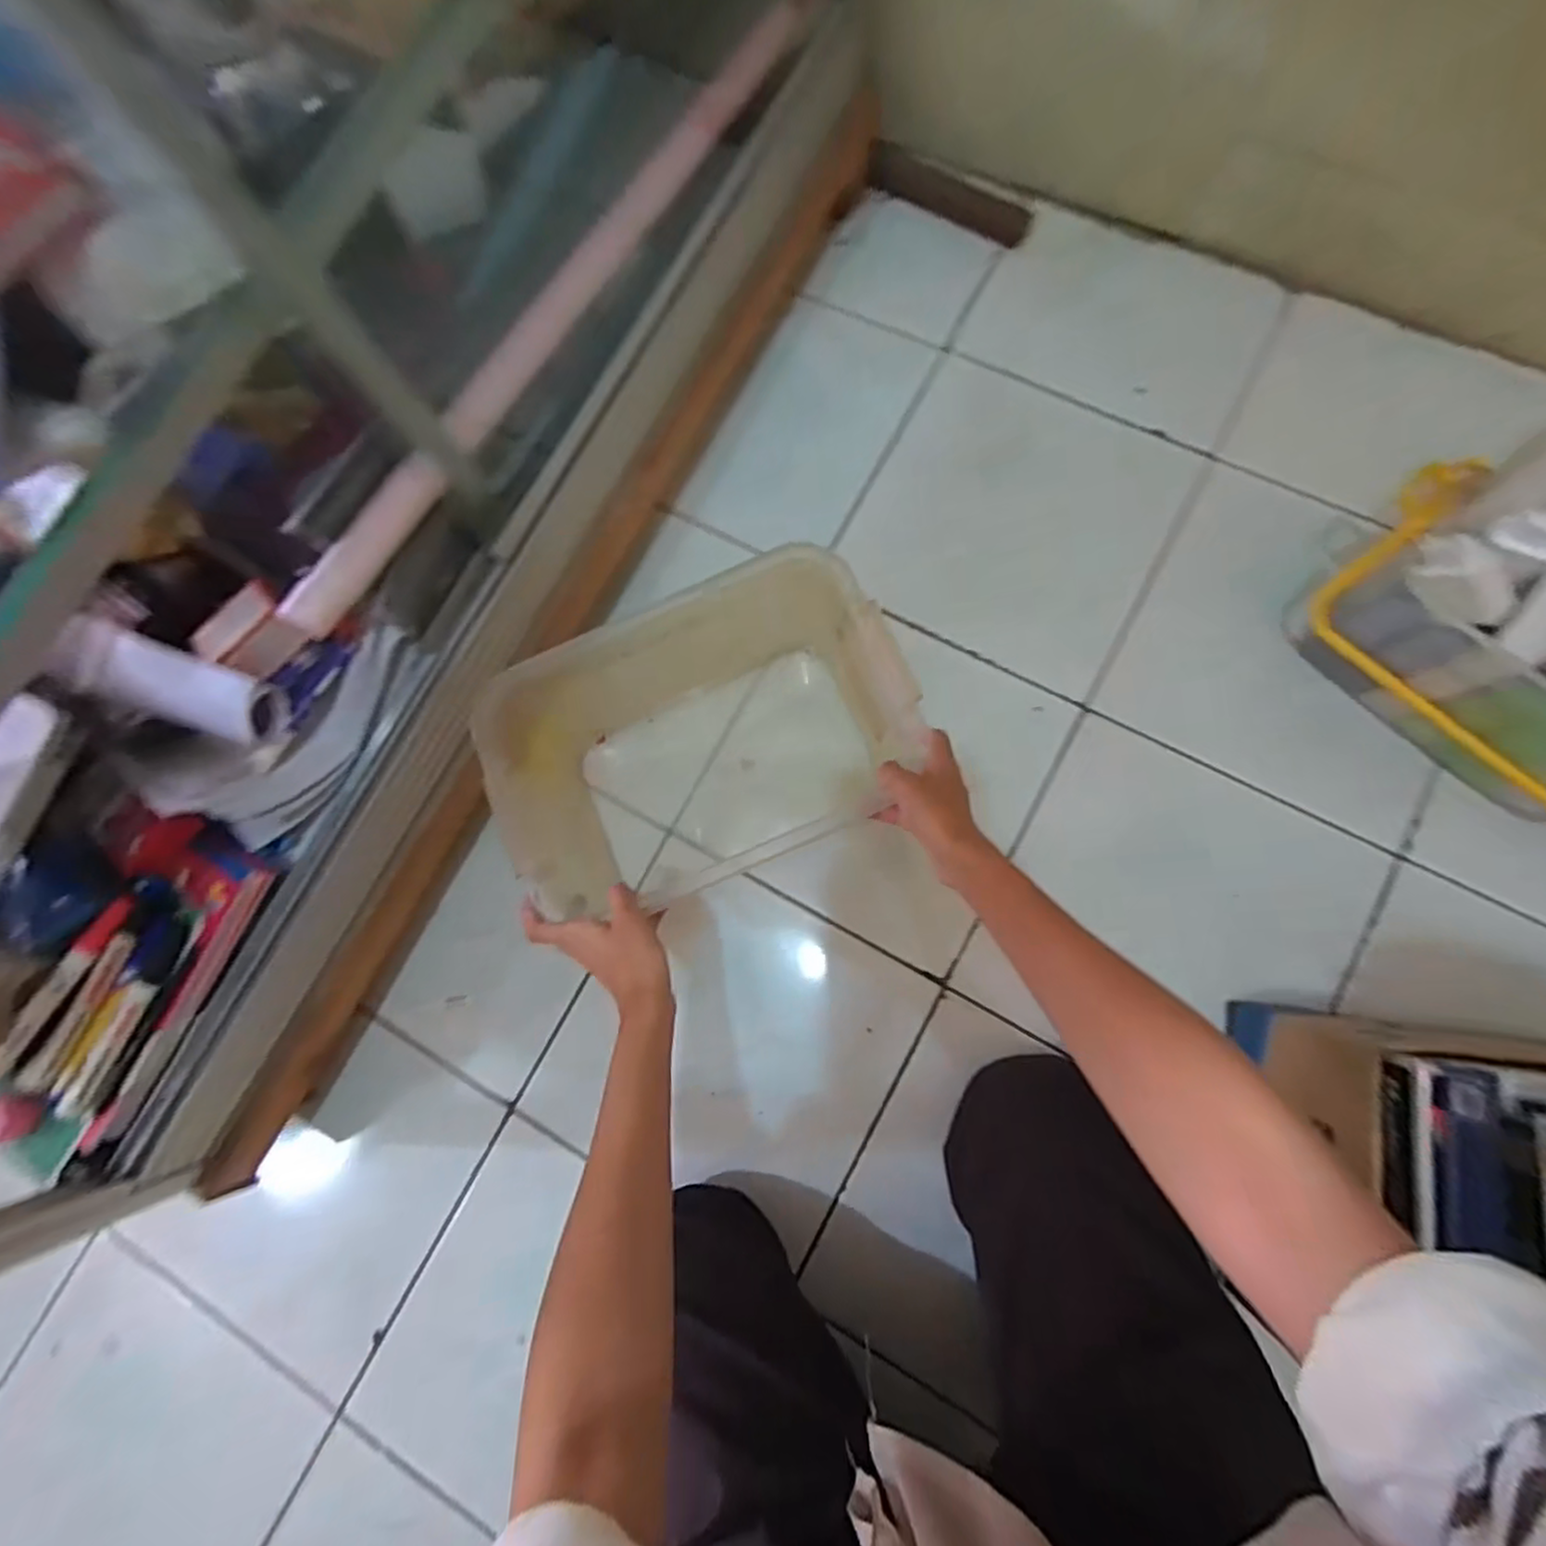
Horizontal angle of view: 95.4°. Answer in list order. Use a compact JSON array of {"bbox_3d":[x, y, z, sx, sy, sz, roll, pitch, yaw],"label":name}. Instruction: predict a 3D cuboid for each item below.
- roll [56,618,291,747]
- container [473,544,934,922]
[{"bbox_3d":[-0.439,-0.062,0.523,0.162,0.054,0.055,18,82,8],"label":"roll"},{"bbox_3d":[-0.057,-0.024,0.615,0.325,0.182,0.197,-29,80,0],"label":"container"}]

